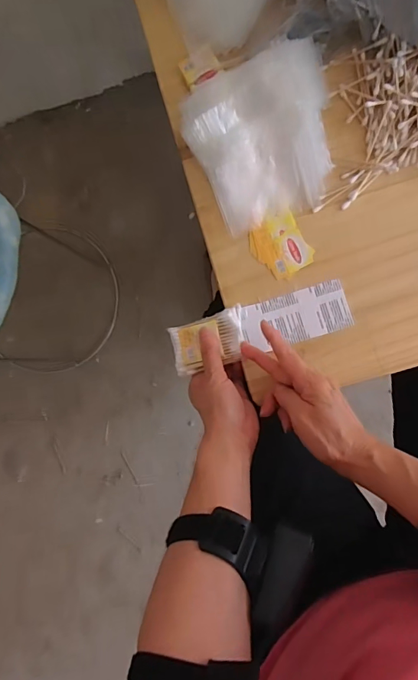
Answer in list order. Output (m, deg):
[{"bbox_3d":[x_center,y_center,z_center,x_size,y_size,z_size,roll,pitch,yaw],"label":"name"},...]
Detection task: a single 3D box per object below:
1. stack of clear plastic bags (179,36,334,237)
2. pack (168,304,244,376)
[{"bbox_3d":[0.064,-0.210,0.440,0.152,0.048,0.149,-22,86,5],"label":"stack of clear plastic bags"},{"bbox_3d":[0.000,0.002,0.449,0.079,0.010,0.055,-16,87,5],"label":"pack"}]

